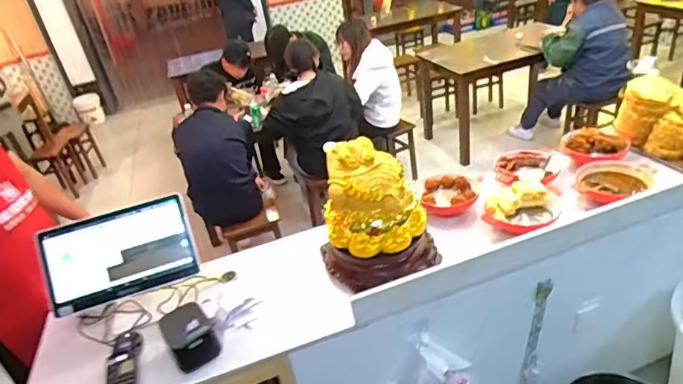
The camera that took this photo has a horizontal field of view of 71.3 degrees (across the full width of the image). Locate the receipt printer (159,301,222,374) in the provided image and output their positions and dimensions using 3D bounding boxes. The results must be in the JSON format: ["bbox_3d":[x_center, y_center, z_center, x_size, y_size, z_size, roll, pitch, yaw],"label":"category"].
[{"bbox_3d":[-0.387,0.362,1.210,0.108,0.128,0.142,-22,30,-28],"label":"receipt printer"}]

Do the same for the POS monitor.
[{"bbox_3d":[-0.590,0.166,1.278,0.372,0.239,0.063,-17,2,-16],"label":"POS monitor"}]

